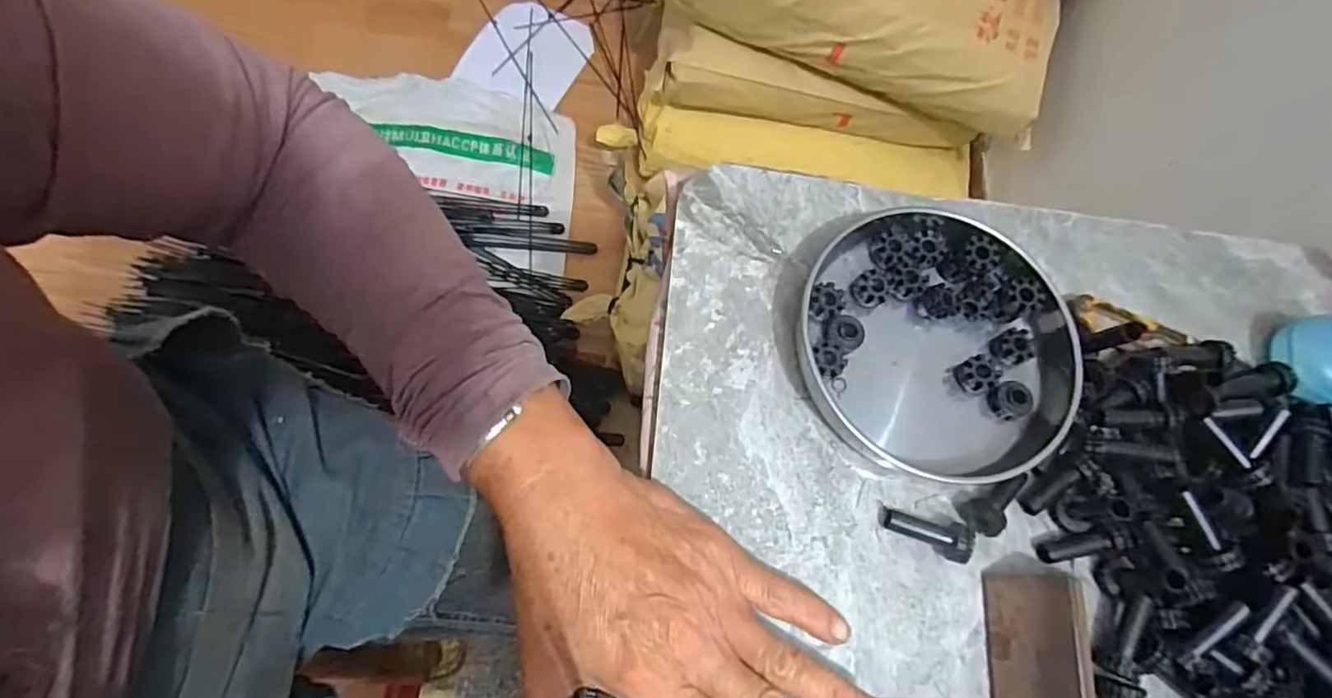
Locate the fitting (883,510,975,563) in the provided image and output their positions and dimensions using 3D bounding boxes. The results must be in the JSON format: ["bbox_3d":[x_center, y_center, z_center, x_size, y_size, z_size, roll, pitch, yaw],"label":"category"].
[{"bbox_3d":[0.122,0.087,0.293,0.038,0.013,0.017,15,70,-1],"label":"fitting"}]

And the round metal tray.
[{"bbox_3d":[0.144,-0.004,0.323,0.149,0.026,0.134,17,70,0],"label":"round metal tray"}]

